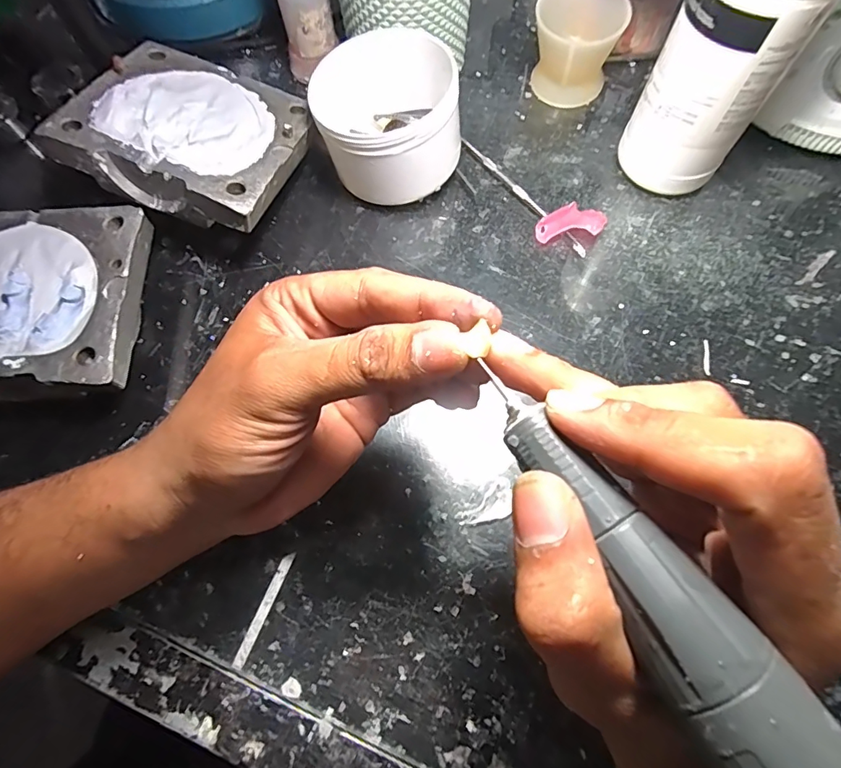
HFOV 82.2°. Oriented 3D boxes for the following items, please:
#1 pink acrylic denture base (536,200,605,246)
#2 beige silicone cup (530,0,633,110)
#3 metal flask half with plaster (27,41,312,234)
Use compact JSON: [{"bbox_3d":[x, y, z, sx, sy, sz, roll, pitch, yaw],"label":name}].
[{"bbox_3d":[0.102,-0.109,0.327,0.047,0.012,0.026,2,70,2],"label":"pink acrylic denture base"},{"bbox_3d":[0.112,-0.248,0.353,0.059,0.060,0.049,14,71,6],"label":"beige silicone cup"},{"bbox_3d":[-0.142,-0.157,0.310,0.123,0.033,0.115,23,60,-2],"label":"metal flask half with plaster"}]

